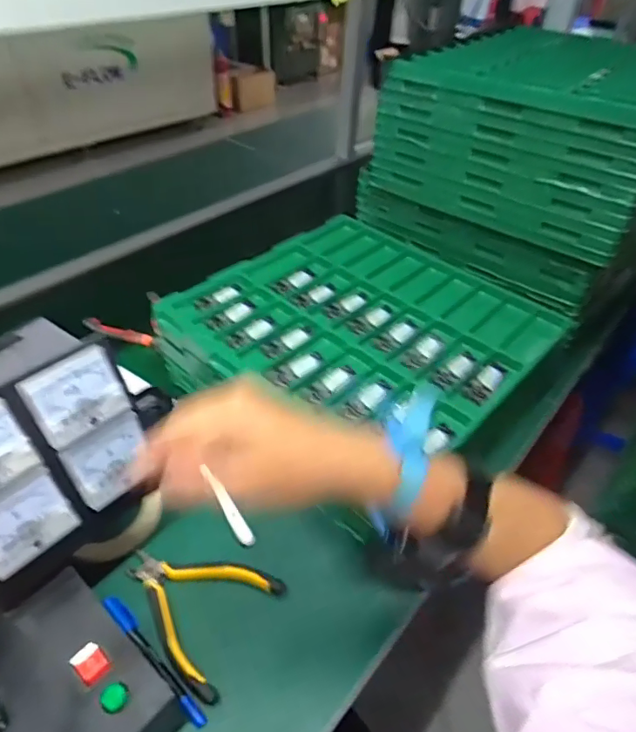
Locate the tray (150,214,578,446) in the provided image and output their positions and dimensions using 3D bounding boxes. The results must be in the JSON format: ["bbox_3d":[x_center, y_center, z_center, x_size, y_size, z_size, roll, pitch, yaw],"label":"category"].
[{"bbox_3d":[0.067,-0.056,0.653,0.404,0.056,0.436,33,51,28],"label":"tray"}]

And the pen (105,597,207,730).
[{"bbox_3d":[-0.140,0.246,0.420,0.137,0.010,0.013,33,51,28],"label":"pen"}]

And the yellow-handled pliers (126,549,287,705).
[{"bbox_3d":[-0.118,0.214,0.452,0.136,0.019,0.107,23,46,19],"label":"yellow-handled pliers"}]

